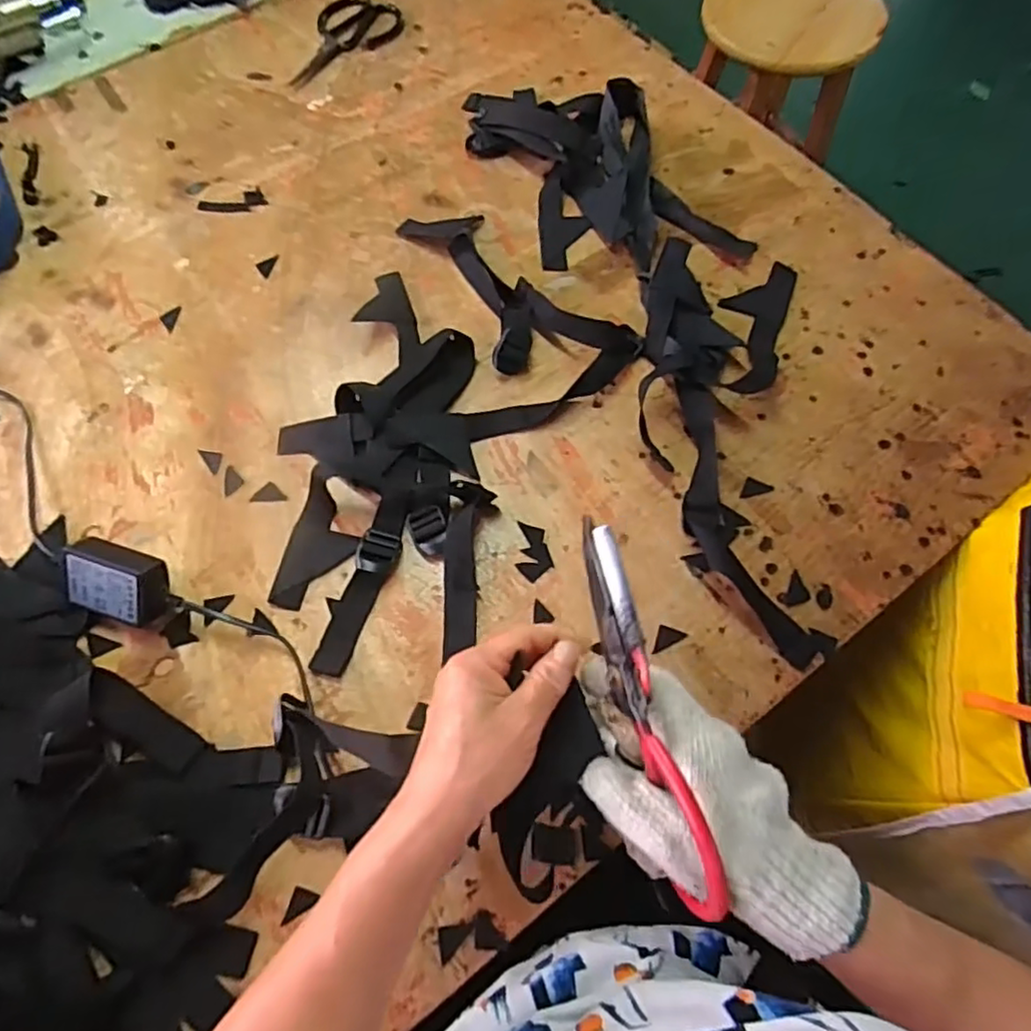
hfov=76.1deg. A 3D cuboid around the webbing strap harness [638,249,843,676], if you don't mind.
[{"bbox_3d":[0.178,-0.072,0.548,0.136,0.034,0.369,4,68,2],"label":"webbing strap harness"}]

